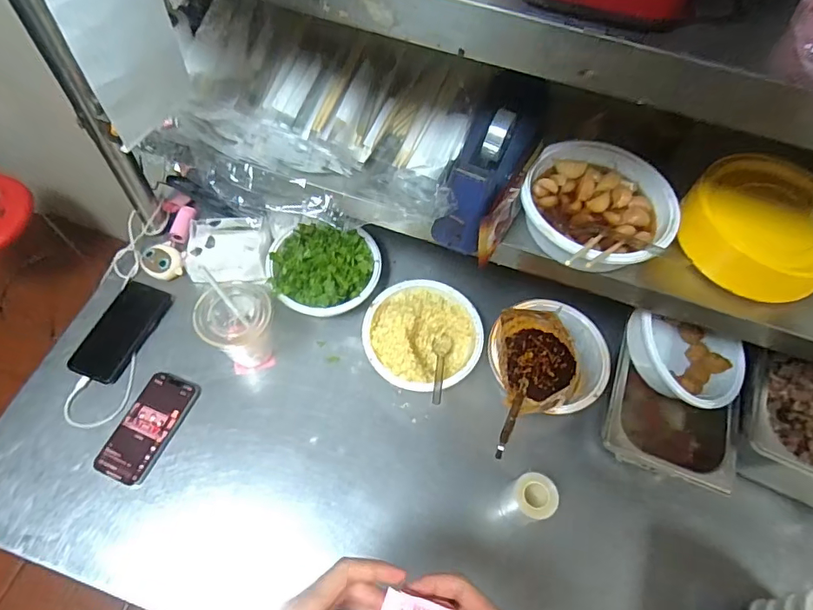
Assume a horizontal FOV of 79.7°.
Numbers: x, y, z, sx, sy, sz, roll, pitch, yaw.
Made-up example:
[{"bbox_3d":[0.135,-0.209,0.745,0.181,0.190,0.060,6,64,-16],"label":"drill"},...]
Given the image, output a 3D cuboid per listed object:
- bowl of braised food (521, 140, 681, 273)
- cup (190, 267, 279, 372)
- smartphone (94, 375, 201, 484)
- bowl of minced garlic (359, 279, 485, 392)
[{"bbox_3d":[0.210,-0.104,0.557,0.160,0.064,0.172,2,61,-3],"label":"bowl of braised food"},{"bbox_3d":[-0.229,0.030,0.670,0.089,0.146,0.082,2,61,-3],"label":"cup"},{"bbox_3d":[-0.351,0.164,0.664,0.073,0.009,0.148,21,62,7],"label":"smartphone"},{"bbox_3d":[0.023,0.047,0.724,0.170,0.069,0.166,2,61,-3],"label":"bowl of minced garlic"}]

